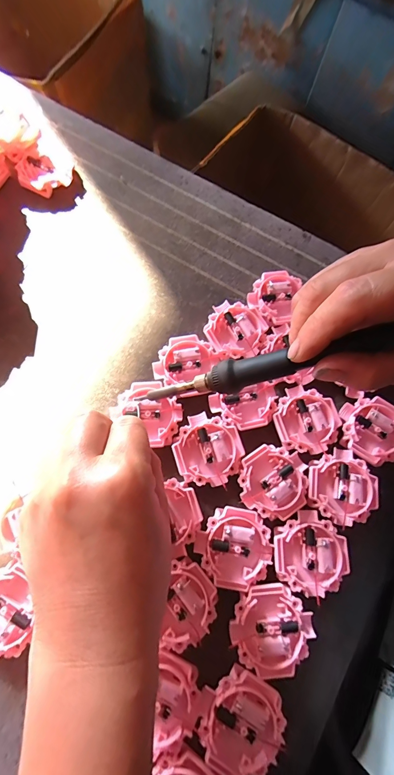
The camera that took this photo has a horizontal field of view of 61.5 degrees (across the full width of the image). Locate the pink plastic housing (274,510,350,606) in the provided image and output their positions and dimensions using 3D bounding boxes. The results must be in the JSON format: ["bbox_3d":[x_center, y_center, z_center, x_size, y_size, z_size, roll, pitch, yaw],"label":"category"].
[{"bbox_3d":[0.081,0.120,0.239,0.051,0.011,0.051,40,75,9],"label":"pink plastic housing"}]

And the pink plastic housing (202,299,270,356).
[{"bbox_3d":[0.034,-0.052,0.294,0.051,0.014,0.046,7,73,-1],"label":"pink plastic housing"}]

